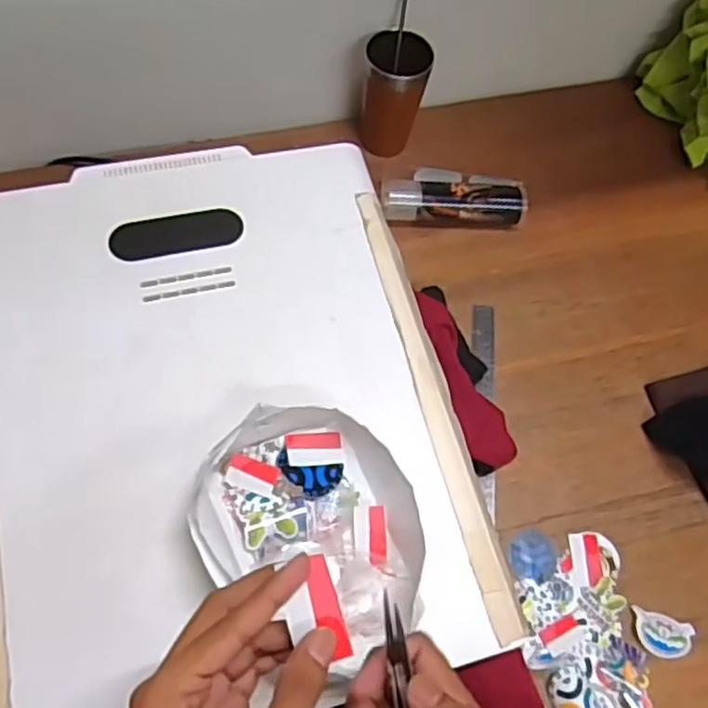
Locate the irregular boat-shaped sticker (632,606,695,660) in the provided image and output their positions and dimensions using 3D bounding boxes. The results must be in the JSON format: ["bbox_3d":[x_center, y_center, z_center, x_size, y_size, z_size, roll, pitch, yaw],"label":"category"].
[{"bbox_3d":[0.313,0.283,0.695,0.061,0.004,0.043,13,63,-1],"label":"irregular boat-shaped sticker"}]

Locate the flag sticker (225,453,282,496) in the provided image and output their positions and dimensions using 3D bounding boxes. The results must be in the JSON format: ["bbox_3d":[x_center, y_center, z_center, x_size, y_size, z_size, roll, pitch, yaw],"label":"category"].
[{"bbox_3d":[-0.079,0.094,0.541,0.041,0.005,0.024,18,63,2],"label":"flag sticker"}]

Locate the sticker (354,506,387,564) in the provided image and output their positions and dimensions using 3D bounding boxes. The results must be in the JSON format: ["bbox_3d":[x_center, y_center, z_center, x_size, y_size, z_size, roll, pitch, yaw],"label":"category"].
[{"bbox_3d":[0.014,0.142,0.540,0.026,0.004,0.045,2,70,-17],"label":"sticker"}]

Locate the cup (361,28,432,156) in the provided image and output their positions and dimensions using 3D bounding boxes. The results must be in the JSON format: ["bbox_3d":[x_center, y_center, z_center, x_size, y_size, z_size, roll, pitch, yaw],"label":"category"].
[{"bbox_3d":[0.052,-0.323,0.887,0.077,0.155,0.083,3,63,-6],"label":"cup"}]

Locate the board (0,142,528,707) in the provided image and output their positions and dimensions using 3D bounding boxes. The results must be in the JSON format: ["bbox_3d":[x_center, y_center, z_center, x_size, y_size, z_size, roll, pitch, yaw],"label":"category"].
[{"bbox_3d":[-0.117,0.034,0.582,0.397,0.013,0.493,-12,67,-13],"label":"board"}]

